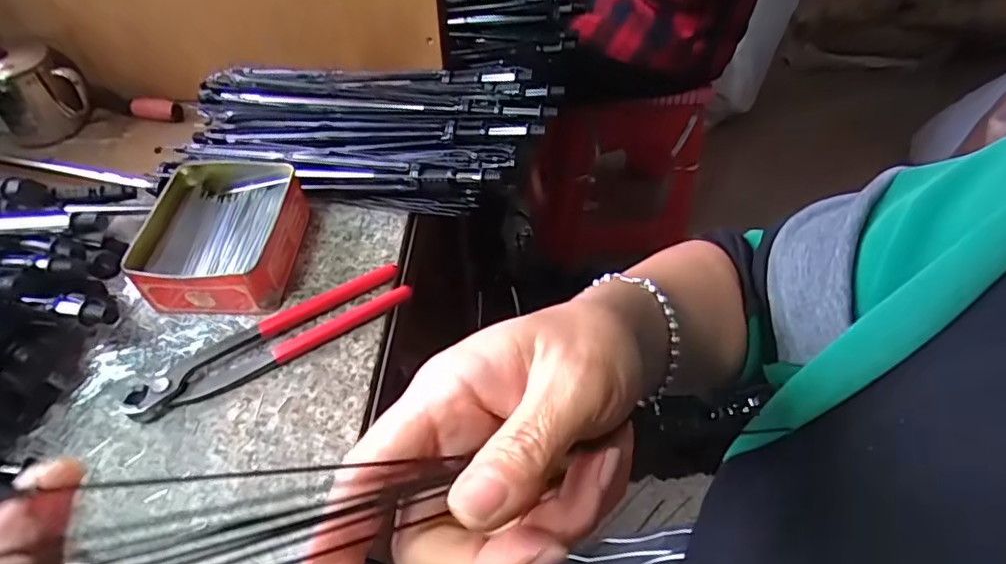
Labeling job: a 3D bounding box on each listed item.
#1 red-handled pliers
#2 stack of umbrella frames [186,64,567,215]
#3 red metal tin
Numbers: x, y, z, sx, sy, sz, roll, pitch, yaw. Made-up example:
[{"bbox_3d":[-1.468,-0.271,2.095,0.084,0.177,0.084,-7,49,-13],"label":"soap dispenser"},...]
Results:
[{"bbox_3d":[-0.160,0.040,0.399,0.192,0.015,0.037,-27,55,-20],"label":"red-handled pliers"},{"bbox_3d":[-0.125,-0.147,0.516,0.337,0.050,0.172,8,51,7],"label":"stack of umbrella frames"},{"bbox_3d":[-0.216,-0.036,0.439,0.110,0.049,0.126,3,50,4],"label":"red metal tin"}]

